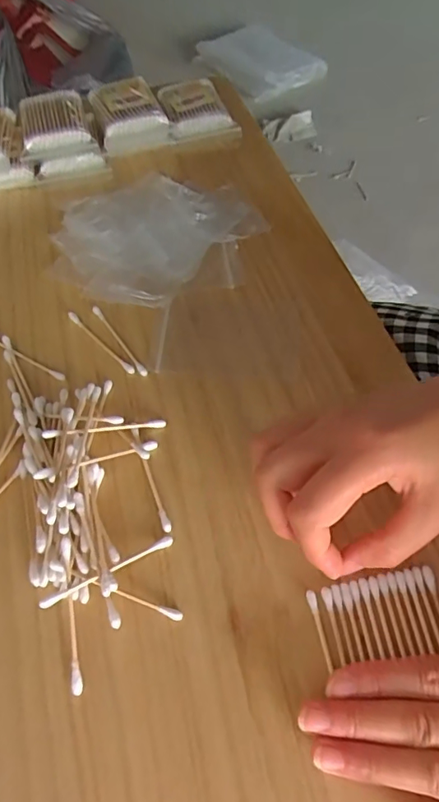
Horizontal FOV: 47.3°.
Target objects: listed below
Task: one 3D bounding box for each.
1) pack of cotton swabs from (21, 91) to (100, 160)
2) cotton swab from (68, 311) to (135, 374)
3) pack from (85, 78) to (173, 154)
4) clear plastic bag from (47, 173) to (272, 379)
[{"bbox_3d":[-0.153,-0.257,0.471,0.063,0.027,0.087,-14,57,-7],"label":"pack of cotton swabs"},{"bbox_3d":[-0.083,-0.042,0.346,0.006,0.004,0.074,-39,64,-21],"label":"cotton swab"},{"bbox_3d":[-0.085,-0.274,0.483,0.066,0.032,0.089,-15,58,-8],"label":"pack"},{"bbox_3d":[-0.045,-0.108,0.386,0.164,0.017,0.206,2,57,3],"label":"clear plastic bag"}]

